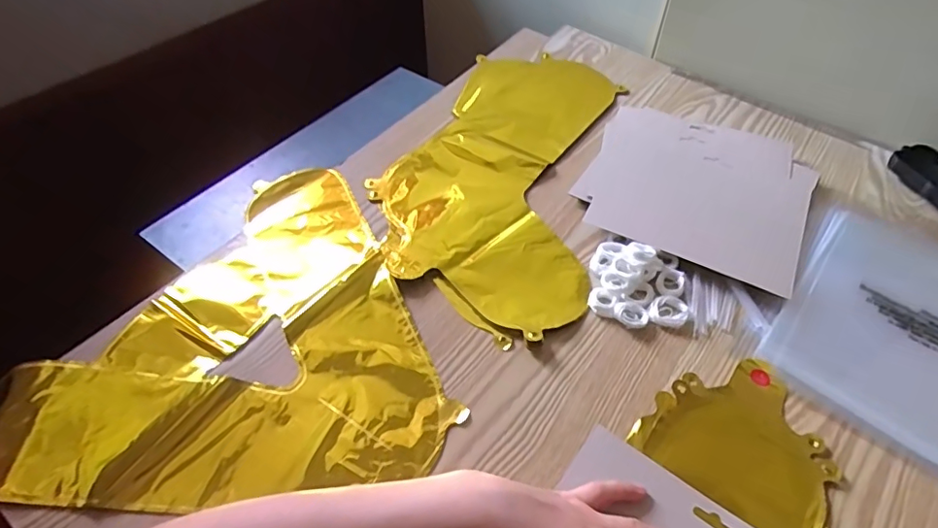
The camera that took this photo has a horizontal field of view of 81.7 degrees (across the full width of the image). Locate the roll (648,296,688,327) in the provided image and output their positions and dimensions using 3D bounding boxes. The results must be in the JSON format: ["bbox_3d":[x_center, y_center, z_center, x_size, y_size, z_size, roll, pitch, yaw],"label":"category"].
[{"bbox_3d":[0.173,0.040,0.469,0.031,0.005,0.033,0,52,1],"label":"roll"}]

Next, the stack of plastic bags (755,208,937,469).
[{"bbox_3d":[0.394,0.051,0.459,0.210,0.009,0.250,33,59,24],"label":"stack of plastic bags"}]

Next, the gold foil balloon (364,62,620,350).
[{"bbox_3d":[0.035,-0.113,0.587,0.216,0.008,0.416,12,53,10],"label":"gold foil balloon"}]

